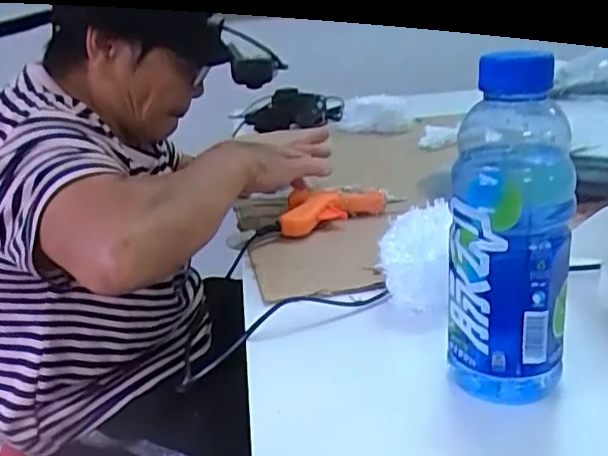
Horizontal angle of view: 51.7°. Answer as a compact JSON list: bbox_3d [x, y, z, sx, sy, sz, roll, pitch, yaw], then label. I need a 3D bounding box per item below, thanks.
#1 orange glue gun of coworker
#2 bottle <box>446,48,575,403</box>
[{"bbox_3d":[0.045,-0.019,0.721,0.134,0.026,0.113,-1,20,5],"label":"orange glue gun of coworker"},{"bbox_3d":[0.125,0.002,0.383,0.068,0.200,0.065,5,21,20],"label":"bottle"}]

